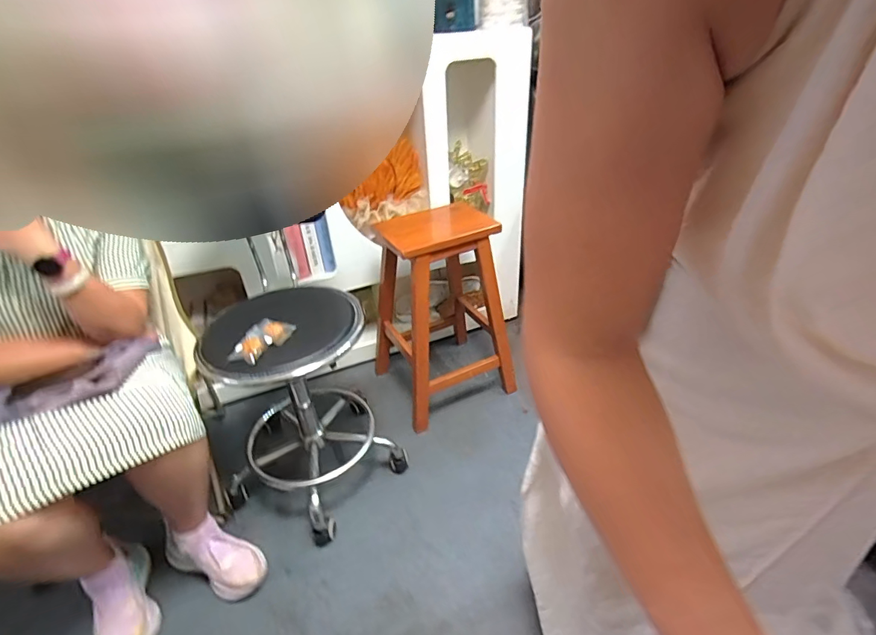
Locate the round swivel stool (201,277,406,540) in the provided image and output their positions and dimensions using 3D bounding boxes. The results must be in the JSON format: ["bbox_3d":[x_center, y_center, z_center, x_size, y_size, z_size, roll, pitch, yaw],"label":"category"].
[{"bbox_3d":[-0.343,0.218,1.197,0.381,0.546,0.393,-4,32,2],"label":"round swivel stool"}]

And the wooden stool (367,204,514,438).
[{"bbox_3d":[0.010,-0.042,1.471,0.390,0.588,0.376,-17,37,-20],"label":"wooden stool"}]

